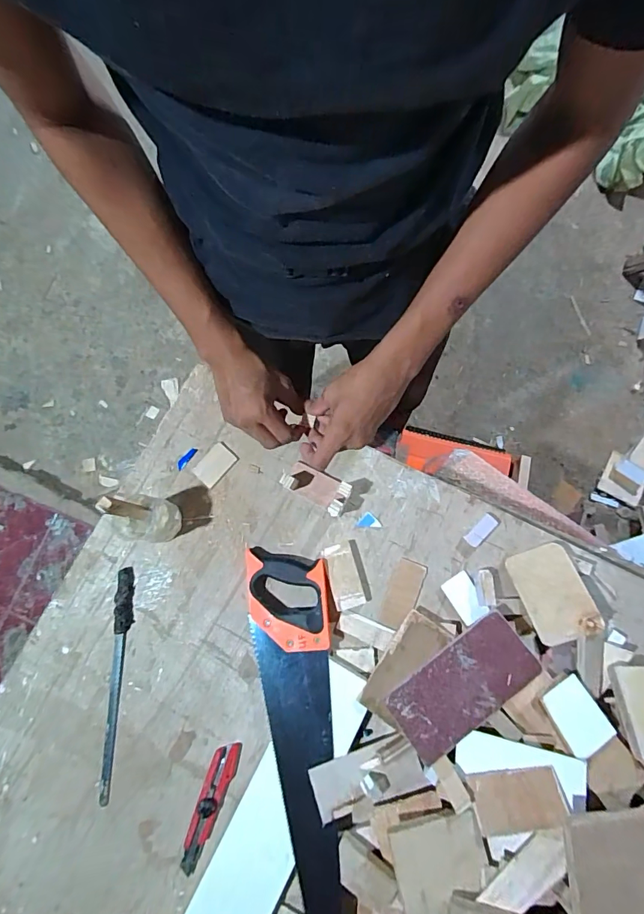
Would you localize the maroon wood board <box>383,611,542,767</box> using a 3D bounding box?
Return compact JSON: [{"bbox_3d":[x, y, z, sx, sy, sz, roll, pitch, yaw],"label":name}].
[{"bbox_3d":[0.183,0.295,0.570,0.193,0.012,0.091,-35,80,-5],"label":"maroon wood board"}]

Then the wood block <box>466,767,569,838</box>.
[{"bbox_3d":[0.232,0.409,0.523,0.100,0.004,0.058,-19,48,13],"label":"wood block"}]

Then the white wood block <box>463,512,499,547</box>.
[{"bbox_3d":[0.235,0.108,0.647,0.054,0.008,0.025,-44,81,-6],"label":"white wood block"}]

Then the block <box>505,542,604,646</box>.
[{"bbox_3d":[0.318,0.188,0.607,0.081,0.010,0.124,-24,64,12],"label":"block"}]

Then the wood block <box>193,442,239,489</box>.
[{"bbox_3d":[-0.170,0.012,0.698,0.045,0.005,0.064,42,83,8],"label":"wood block"}]

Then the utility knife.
[{"bbox_3d":[-0.154,0.475,0.597,0.035,0.015,0.161,19,81,5],"label":"utility knife"}]

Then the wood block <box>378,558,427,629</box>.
[{"bbox_3d":[0.119,0.201,0.642,0.045,0.005,0.098,22,81,5],"label":"wood block"}]

